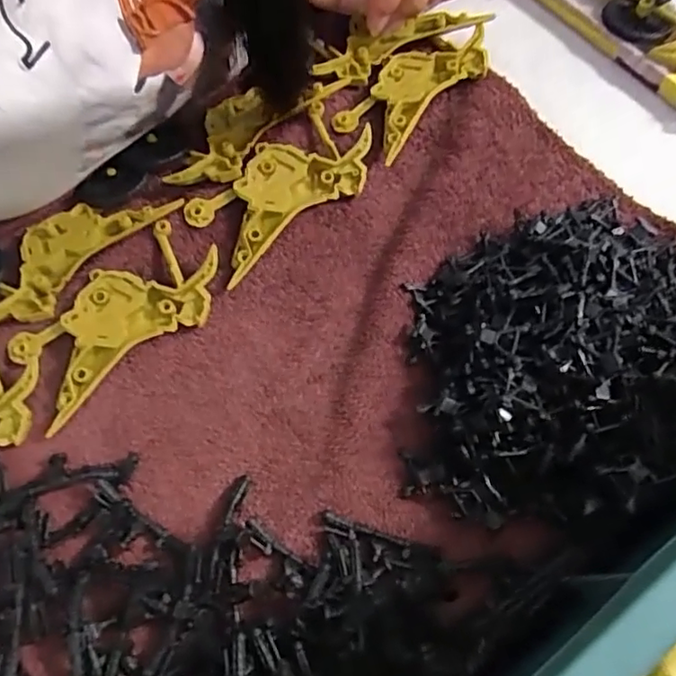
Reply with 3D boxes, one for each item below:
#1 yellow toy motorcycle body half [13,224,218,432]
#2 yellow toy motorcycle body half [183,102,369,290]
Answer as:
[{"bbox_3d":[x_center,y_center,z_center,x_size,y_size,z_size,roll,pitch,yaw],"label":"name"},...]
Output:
[{"bbox_3d":[-0.099,-0.009,0.278,0.095,0.018,0.047,-41,73,-13],"label":"yellow toy motorcycle body half"},{"bbox_3d":[-0.027,-0.074,0.302,0.098,0.018,0.047,-43,73,-13],"label":"yellow toy motorcycle body half"}]

